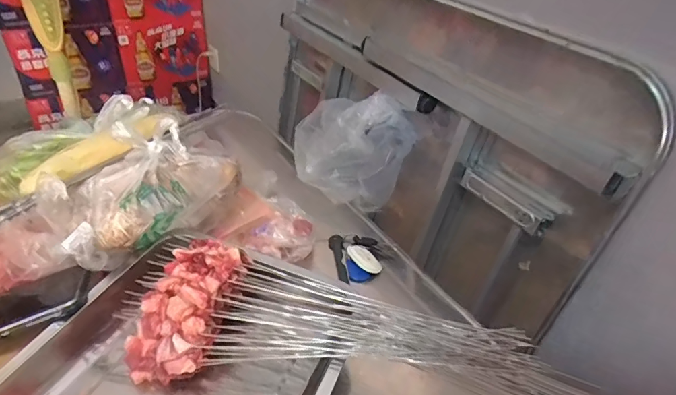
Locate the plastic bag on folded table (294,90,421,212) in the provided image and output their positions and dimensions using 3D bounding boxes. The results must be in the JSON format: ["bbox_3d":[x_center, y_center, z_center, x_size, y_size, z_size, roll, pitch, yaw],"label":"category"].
[{"bbox_3d":[0.030,-0.096,0.675,0.187,0.171,0.158,3,37,-5],"label":"plastic bag on folded table"}]

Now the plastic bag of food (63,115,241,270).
[{"bbox_3d":[-0.213,-0.014,0.481,0.092,0.108,0.197,28,42,26],"label":"plastic bag of food"}]

